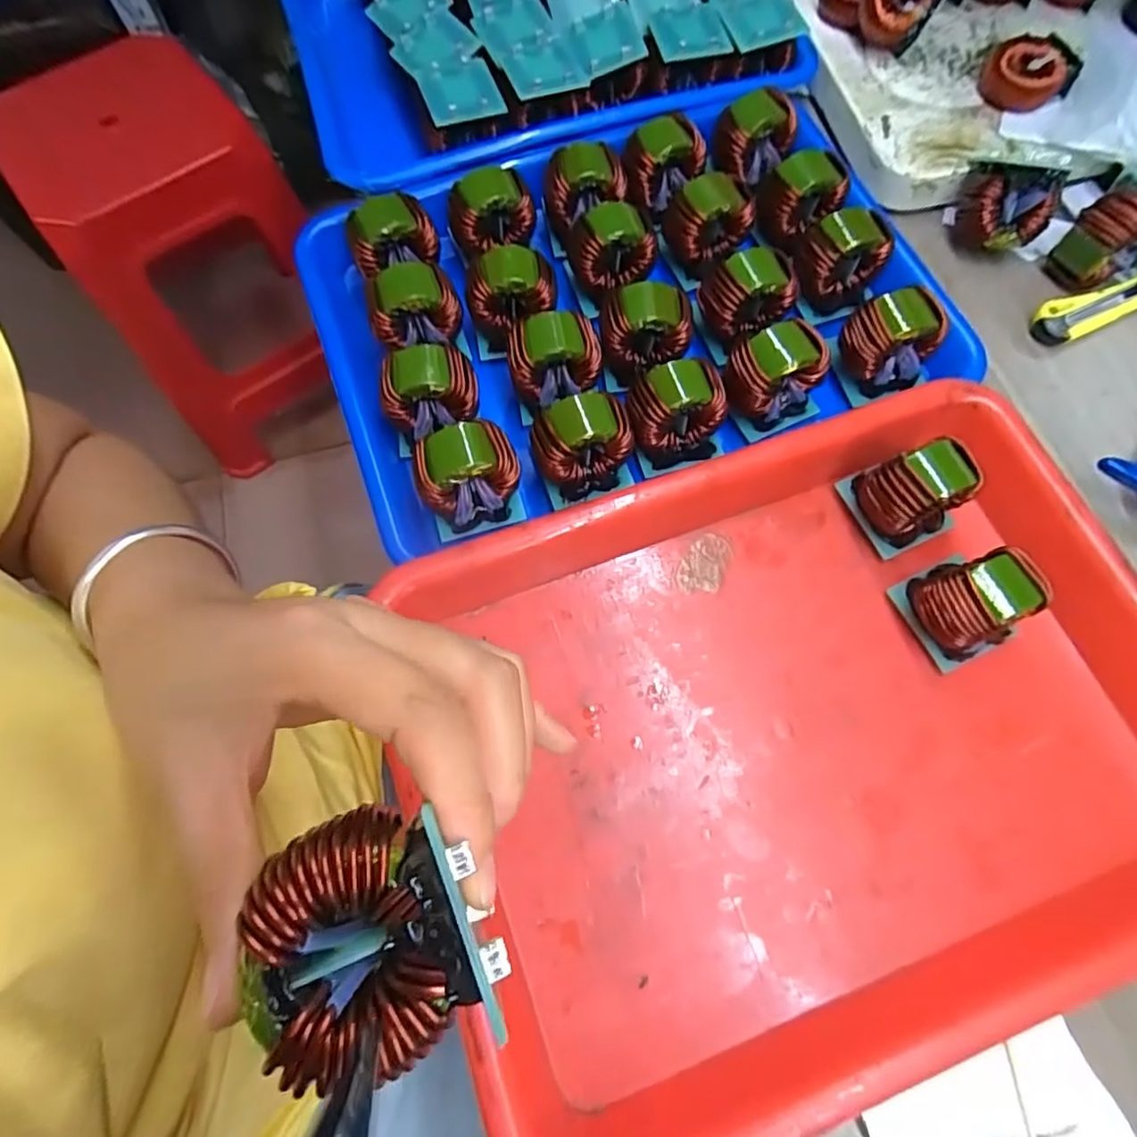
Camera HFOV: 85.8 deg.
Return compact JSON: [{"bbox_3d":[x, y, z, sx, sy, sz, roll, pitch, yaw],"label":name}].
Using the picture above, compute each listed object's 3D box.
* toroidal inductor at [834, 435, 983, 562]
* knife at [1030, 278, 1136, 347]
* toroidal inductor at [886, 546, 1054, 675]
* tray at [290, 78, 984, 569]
[{"bbox_3d":[0.169,-0.038,0.301,0.043,0.048,0.036,-22,71,-7],"label":"toroidal inductor"},{"bbox_3d":[0.331,-0.161,0.365,0.116,0.013,0.023,-21,71,-6],"label":"knife"},{"bbox_3d":[0.186,0.016,0.280,0.038,0.047,0.045,-24,71,-8],"label":"toroidal inductor"},{"bbox_3d":[0.025,-0.158,0.336,0.320,0.043,0.222,-18,71,-5],"label":"tray"}]

